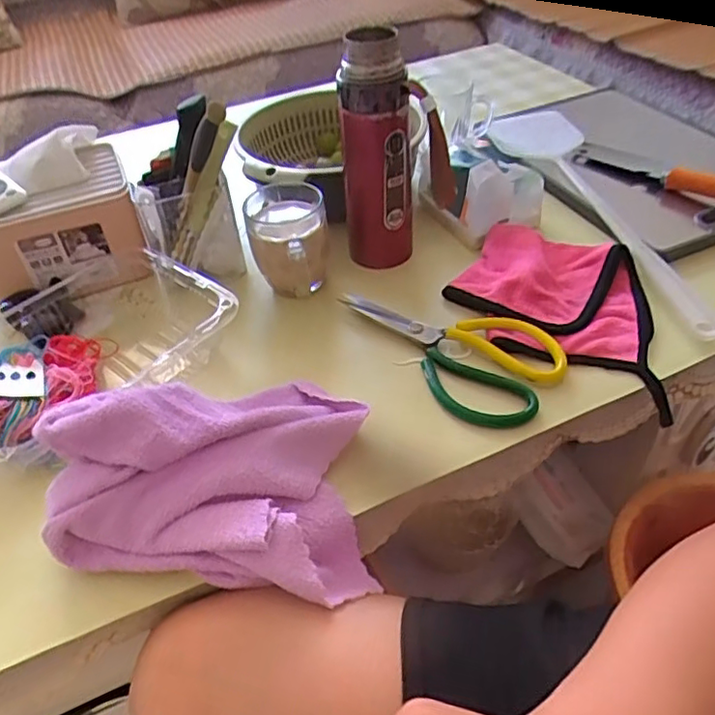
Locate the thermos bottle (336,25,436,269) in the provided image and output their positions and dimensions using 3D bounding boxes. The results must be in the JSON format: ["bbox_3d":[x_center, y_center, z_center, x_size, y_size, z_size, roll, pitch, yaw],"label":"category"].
[{"bbox_3d":[0.023,-0.190,0.558,0.072,0.209,0.058,-8,44,-2],"label":"thermos bottle"}]

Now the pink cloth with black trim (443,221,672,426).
[{"bbox_3d":[0.194,-0.059,0.544,0.207,0.024,0.159,23,51,26],"label":"pink cloth with black trim"}]

